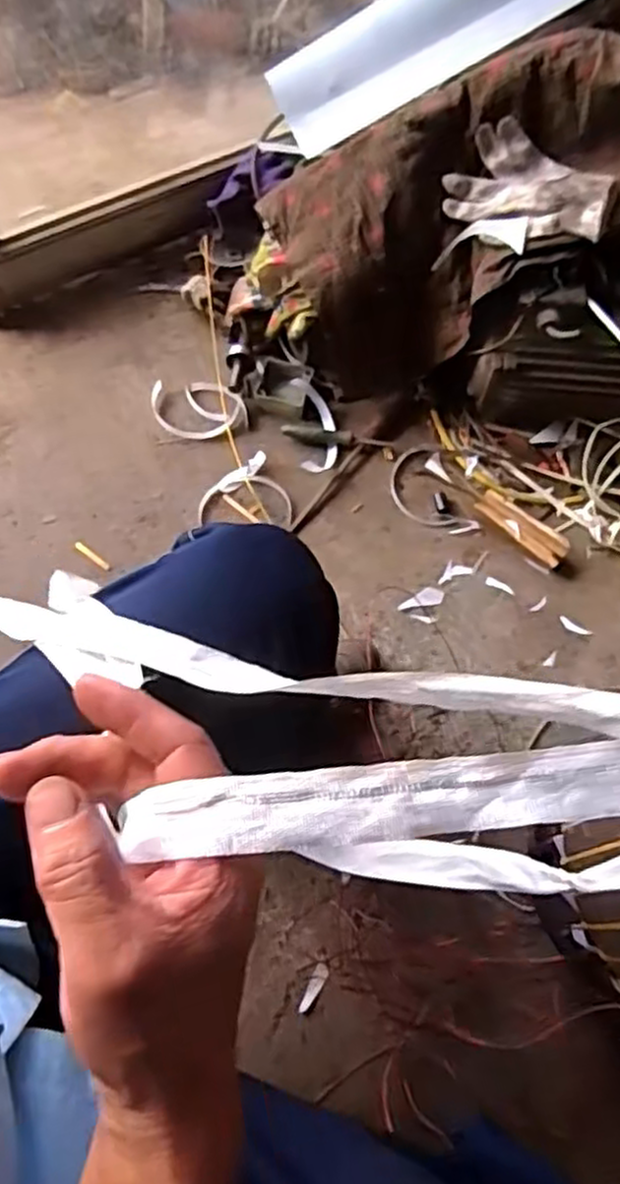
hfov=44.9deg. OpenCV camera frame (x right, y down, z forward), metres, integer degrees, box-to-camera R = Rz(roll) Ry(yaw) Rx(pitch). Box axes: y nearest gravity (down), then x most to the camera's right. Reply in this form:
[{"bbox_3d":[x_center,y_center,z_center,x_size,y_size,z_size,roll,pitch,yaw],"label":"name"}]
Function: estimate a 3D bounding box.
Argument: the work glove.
[{"bbox_3d":[0.262,-0.488,0.906,0.190,0.062,0.115,33,87,21],"label":"work glove"}]

